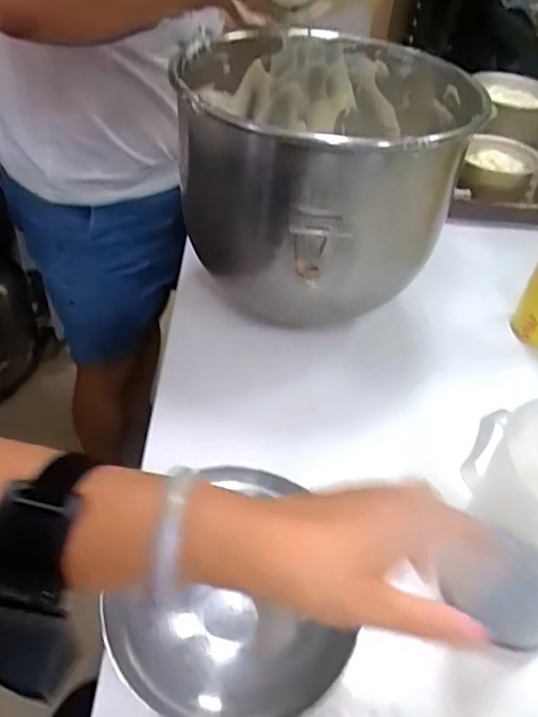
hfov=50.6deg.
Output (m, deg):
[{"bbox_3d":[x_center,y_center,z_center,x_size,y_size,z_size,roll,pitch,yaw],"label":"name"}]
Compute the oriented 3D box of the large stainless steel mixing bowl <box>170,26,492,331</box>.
[{"bbox_3d":[0.064,-0.219,0.715,0.319,0.266,0.332,3,44,-3],"label":"large stainless steel mixing bowl"}]

